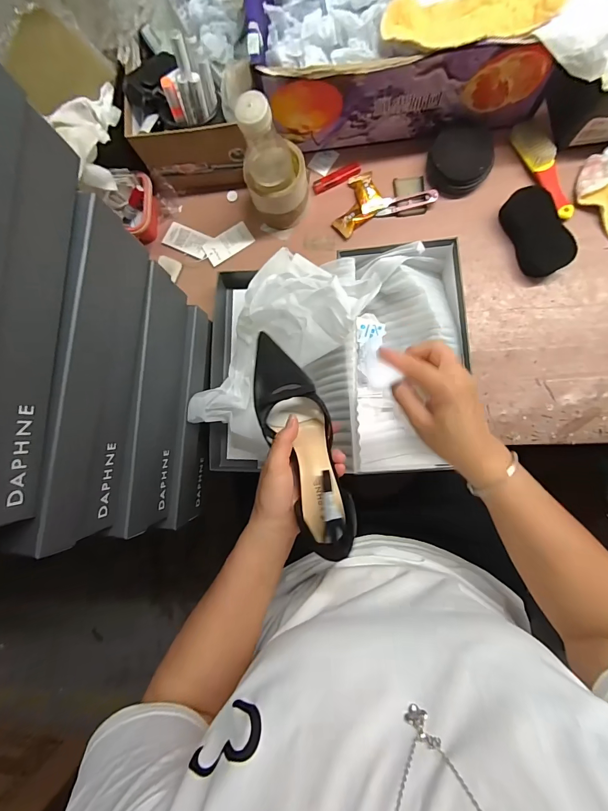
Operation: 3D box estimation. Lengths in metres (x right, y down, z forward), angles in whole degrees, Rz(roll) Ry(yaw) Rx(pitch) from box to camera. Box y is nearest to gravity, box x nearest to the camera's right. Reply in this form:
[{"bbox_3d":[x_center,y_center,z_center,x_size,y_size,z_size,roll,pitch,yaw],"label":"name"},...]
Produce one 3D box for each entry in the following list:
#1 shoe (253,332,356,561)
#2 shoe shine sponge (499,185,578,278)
[{"bbox_3d":[-0.002,0.039,0.383,0.067,0.060,0.226,-21,73,4],"label":"shoe"},{"bbox_3d":[0.337,-0.253,0.524,0.065,0.032,0.127,-18,84,4],"label":"shoe shine sponge"}]

